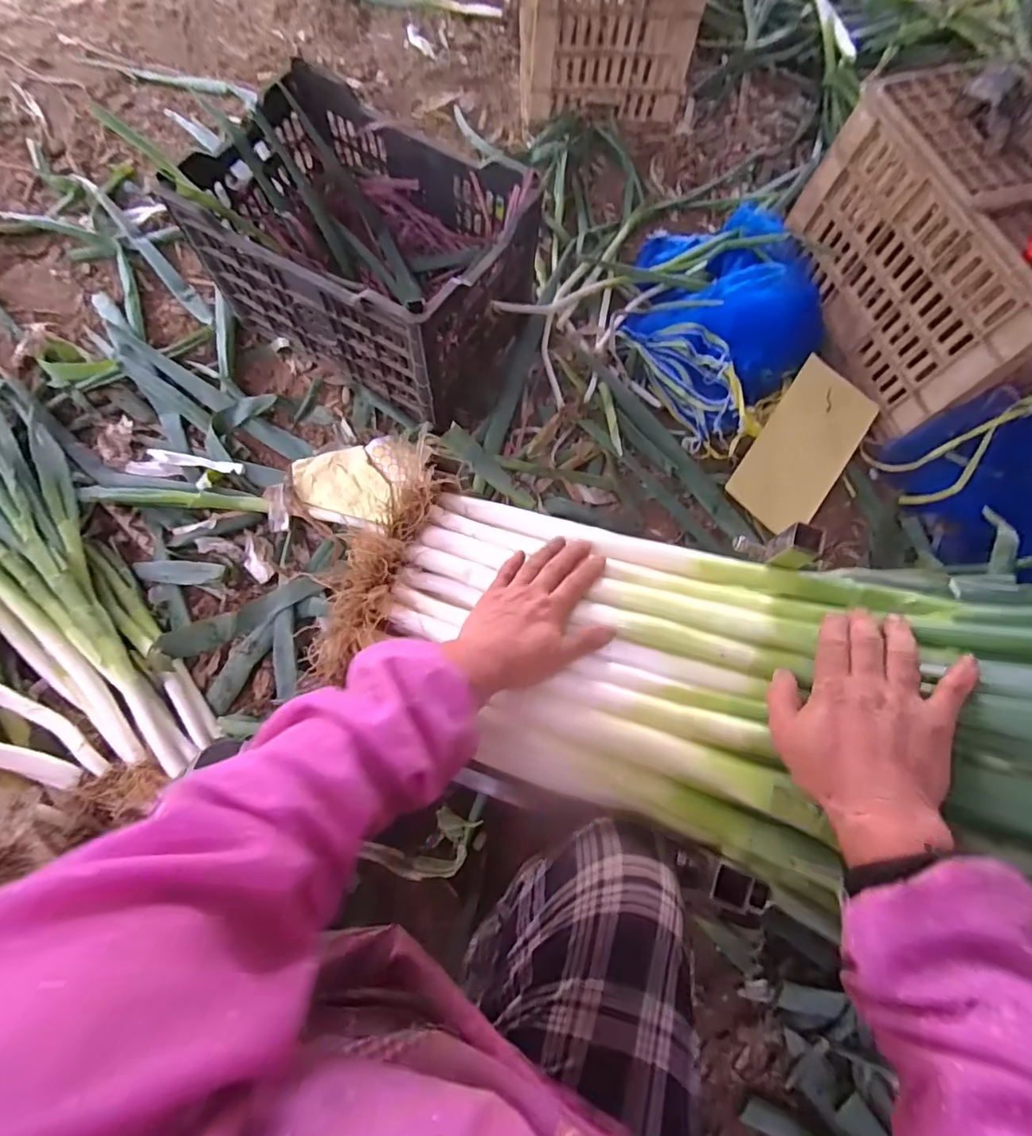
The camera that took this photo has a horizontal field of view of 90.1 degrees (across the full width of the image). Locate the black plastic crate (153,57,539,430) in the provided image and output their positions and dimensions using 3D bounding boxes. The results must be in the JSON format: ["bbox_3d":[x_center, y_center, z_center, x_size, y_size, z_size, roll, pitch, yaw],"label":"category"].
[{"bbox_3d":[-0.240,-0.508,0.859,0.480,0.245,0.349,23,73,5],"label":"black plastic crate"}]

